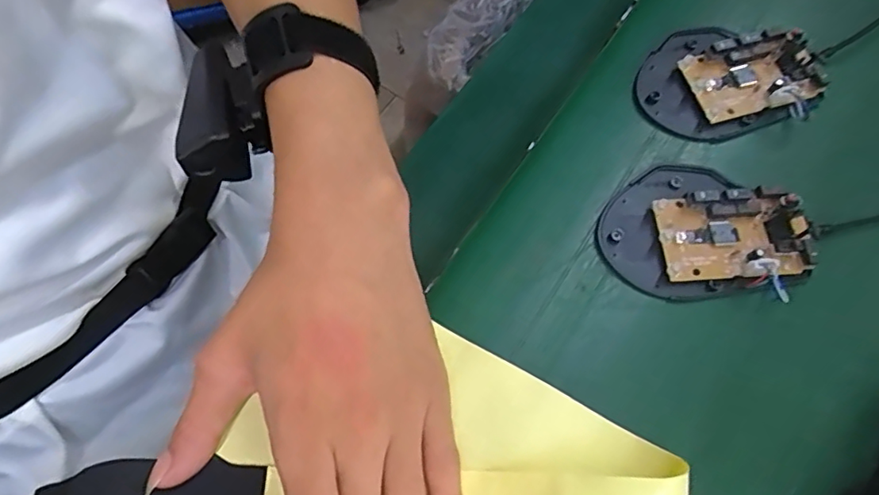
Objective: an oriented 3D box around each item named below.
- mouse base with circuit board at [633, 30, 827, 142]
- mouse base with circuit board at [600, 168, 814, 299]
[{"bbox_3d":[0.162,-0.097,0.315,0.095,0.028,0.067,-13,70,-8],"label":"mouse base with circuit board"},{"bbox_3d":[0.134,-0.010,0.282,0.099,0.021,0.070,2,69,-2],"label":"mouse base with circuit board"}]

